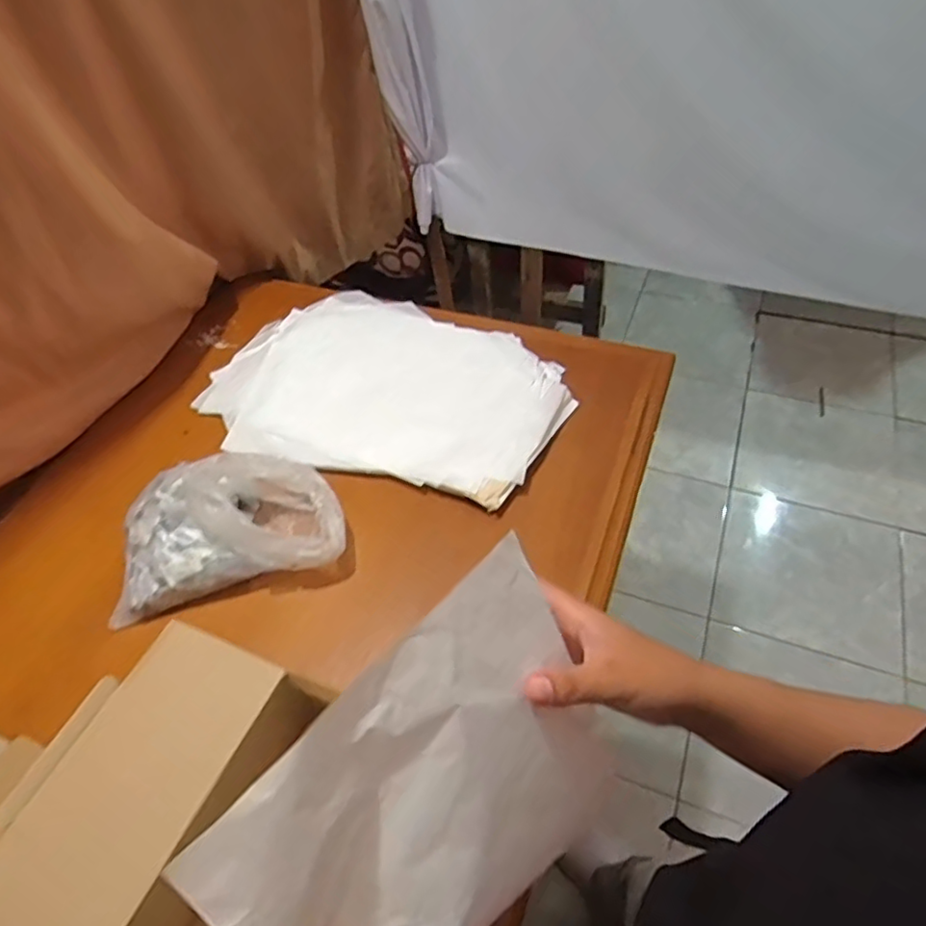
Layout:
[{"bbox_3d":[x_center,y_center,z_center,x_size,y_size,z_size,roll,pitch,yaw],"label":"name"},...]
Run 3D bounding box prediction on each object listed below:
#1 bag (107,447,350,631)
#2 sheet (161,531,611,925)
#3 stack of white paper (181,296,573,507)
[{"bbox_3d":[-0.278,0.064,0.735,0.265,0.110,0.157,-12,50,-5],"label":"bag"},{"bbox_3d":[-0.002,0.165,0.310,0.017,0.174,0.205,-1,31,49],"label":"sheet"},{"bbox_3d":[-0.114,-0.105,0.905,0.497,0.031,0.344,20,55,21],"label":"stack of white paper"}]

